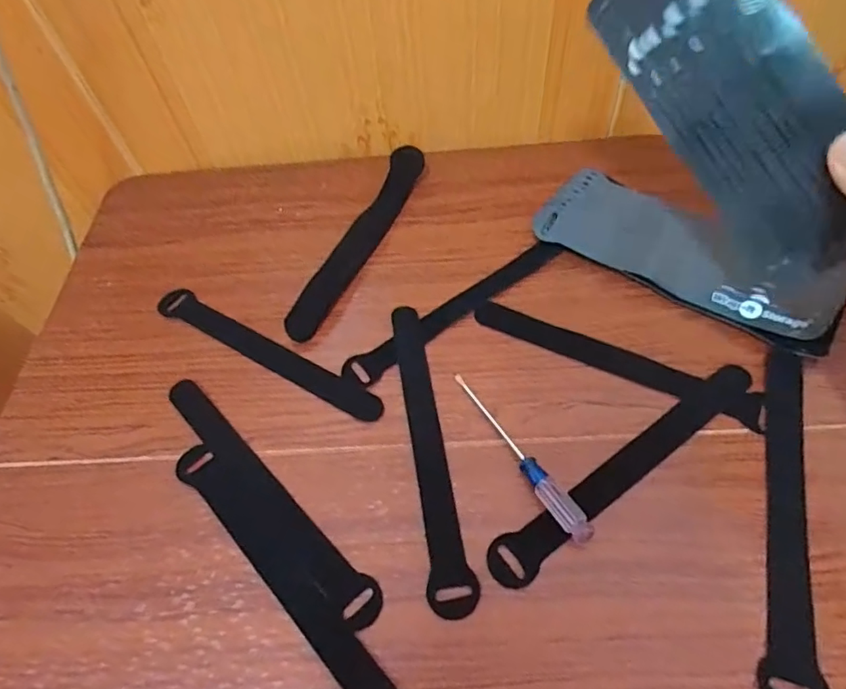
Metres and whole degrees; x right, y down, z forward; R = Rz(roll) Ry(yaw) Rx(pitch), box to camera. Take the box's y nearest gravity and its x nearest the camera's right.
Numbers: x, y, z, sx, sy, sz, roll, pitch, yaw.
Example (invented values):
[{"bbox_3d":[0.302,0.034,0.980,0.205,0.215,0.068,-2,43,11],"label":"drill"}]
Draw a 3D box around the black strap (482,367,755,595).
[{"bbox_3d":[0.119,0.070,0.311,0.198,0.006,0.024,-34,60,-16],"label":"black strap"}]

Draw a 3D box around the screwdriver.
[{"bbox_3d":[0.054,0.063,0.314,0.014,0.010,0.122,-31,60,-15],"label":"screwdriver"}]

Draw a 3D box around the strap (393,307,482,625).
[{"bbox_3d":[0.004,0.057,0.328,0.025,0.004,0.198,-8,57,-1],"label":"strap"}]

